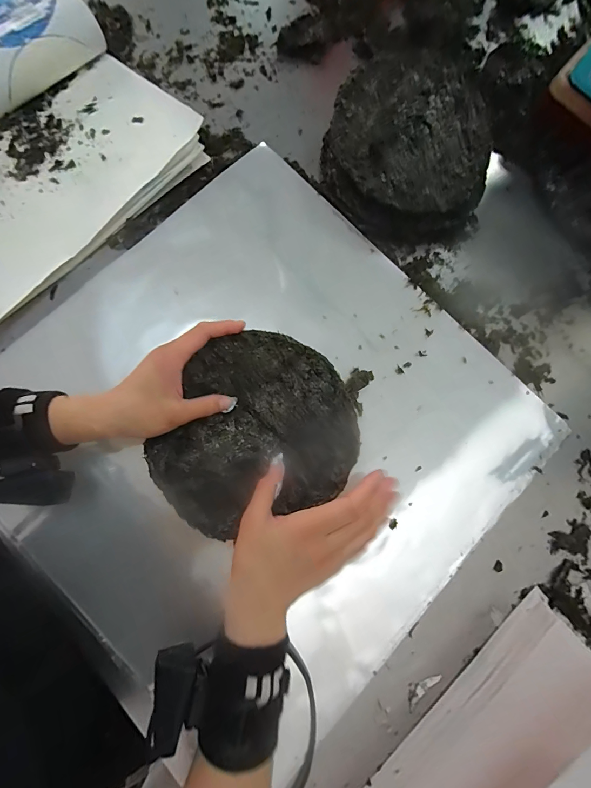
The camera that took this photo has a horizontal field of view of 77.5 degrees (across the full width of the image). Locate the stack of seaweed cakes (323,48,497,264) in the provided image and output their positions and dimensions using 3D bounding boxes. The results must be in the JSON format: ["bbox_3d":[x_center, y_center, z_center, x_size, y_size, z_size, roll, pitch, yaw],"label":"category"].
[{"bbox_3d":[0.155,-0.302,0.451,0.208,0.054,0.234,41,81,6],"label":"stack of seaweed cakes"}]

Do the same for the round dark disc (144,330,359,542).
[{"bbox_3d":[-0.044,0.032,0.355,0.190,0.025,0.172,-22,81,-5],"label":"round dark disc"}]

